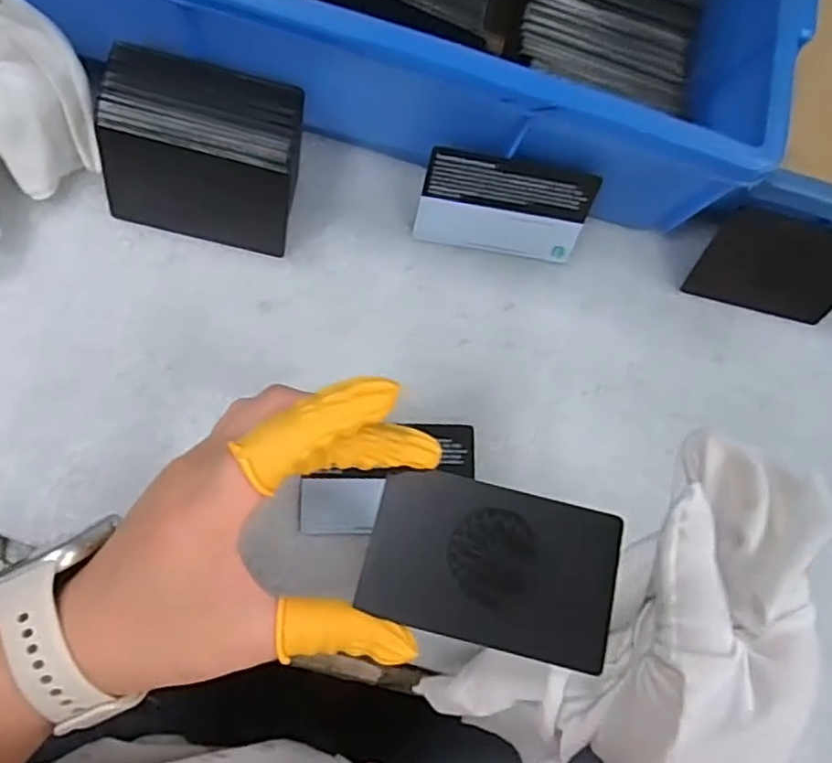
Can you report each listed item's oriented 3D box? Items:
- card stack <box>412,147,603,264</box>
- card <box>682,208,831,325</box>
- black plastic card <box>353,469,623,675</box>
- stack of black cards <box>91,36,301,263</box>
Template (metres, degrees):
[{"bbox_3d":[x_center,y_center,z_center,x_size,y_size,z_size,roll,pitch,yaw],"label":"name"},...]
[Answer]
[{"bbox_3d":[0.046,-0.089,0.338,0.085,0.051,0.007,7,45,-8],"label":"card stack"},{"bbox_3d":[0.198,-0.061,0.358,0.086,0.055,0.004,11,40,-8],"label":"card"},{"bbox_3d":[0.027,0.063,0.229,0.084,0.005,0.052,13,70,4],"label":"black plastic card"},{"bbox_3d":[-0.098,-0.104,0.312,0.086,0.050,0.070,13,80,-7],"label":"stack of black cards"}]

